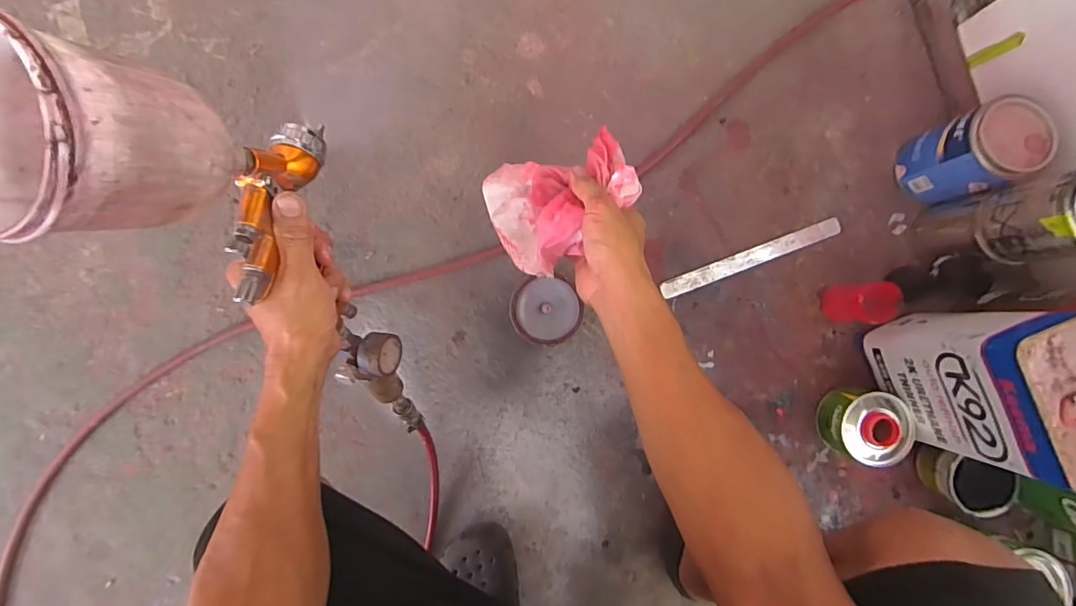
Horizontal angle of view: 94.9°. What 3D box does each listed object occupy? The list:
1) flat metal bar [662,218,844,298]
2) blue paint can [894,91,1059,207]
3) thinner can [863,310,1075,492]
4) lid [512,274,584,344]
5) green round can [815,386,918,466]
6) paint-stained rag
[{"bbox_3d":[0.316,-0.067,0.736,0.277,0.008,0.029,-21,82,-1],"label":"flat metal bar"},{"bbox_3d":[0.597,-0.209,0.683,0.112,0.135,0.104,0,89,-2],"label":"blue paint can"},{"bbox_3d":[0.541,0.097,0.593,0.112,0.222,0.165,-28,89,-2],"label":"thinner can"},{"bbox_3d":[0.012,0.011,0.716,0.101,0.028,0.093,0,89,-2],"label":"lid"},{"bbox_3d":[0.459,0.172,0.696,0.101,0.079,0.097,0,89,-2],"label":"green round can"},{"bbox_3d":[0.024,-0.101,0.495,0.143,0.081,0.126,-14,89,-2],"label":"paint-stained rag"}]

